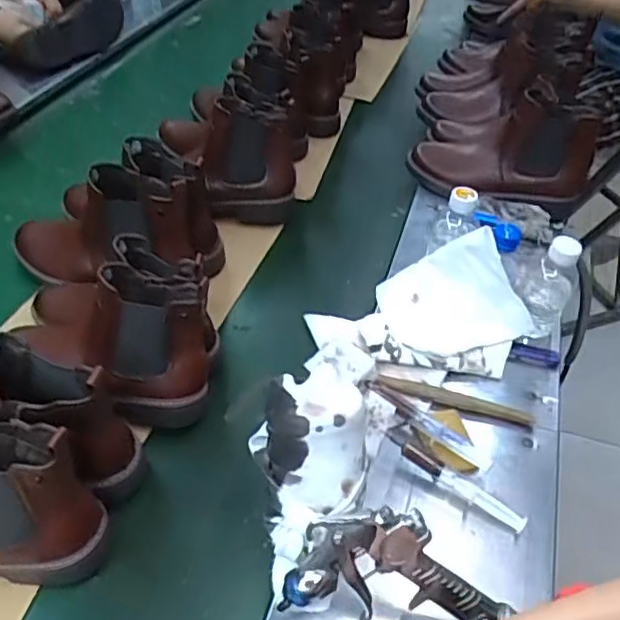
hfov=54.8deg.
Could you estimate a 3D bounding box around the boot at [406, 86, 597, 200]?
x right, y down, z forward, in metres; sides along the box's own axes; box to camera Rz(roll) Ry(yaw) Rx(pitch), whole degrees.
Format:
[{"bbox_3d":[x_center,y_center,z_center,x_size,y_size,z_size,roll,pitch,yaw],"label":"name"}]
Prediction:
[{"bbox_3d":[0.299,-0.266,0.933,0.268,0.145,0.131,12,45,10],"label":"boot"}]

